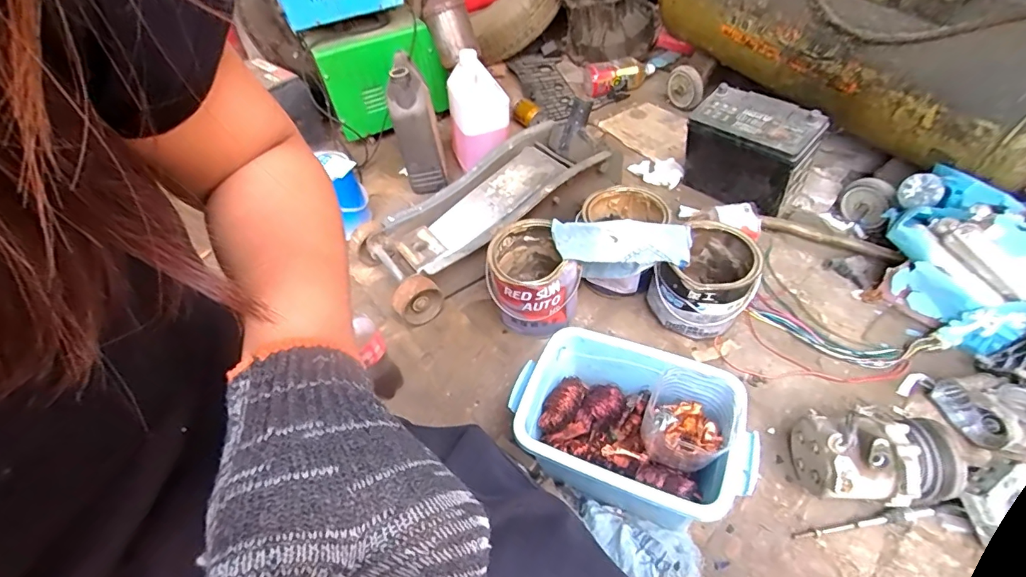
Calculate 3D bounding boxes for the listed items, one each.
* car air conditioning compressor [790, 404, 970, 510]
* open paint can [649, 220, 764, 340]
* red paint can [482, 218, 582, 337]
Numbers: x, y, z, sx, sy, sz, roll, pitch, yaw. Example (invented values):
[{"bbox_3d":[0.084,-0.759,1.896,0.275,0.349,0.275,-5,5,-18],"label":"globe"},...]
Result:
[{"bbox_3d":[0.466,0.220,0.606,0.155,0.119,0.110,-2,48,4],"label":"car air conditioning compressor"},{"bbox_3d":[0.328,-0.009,0.802,0.148,0.145,0.138,-3,48,3],"label":"open paint can"},{"bbox_3d":[0.032,-0.017,0.851,0.150,0.138,0.168,-14,48,-7],"label":"red paint can"}]

